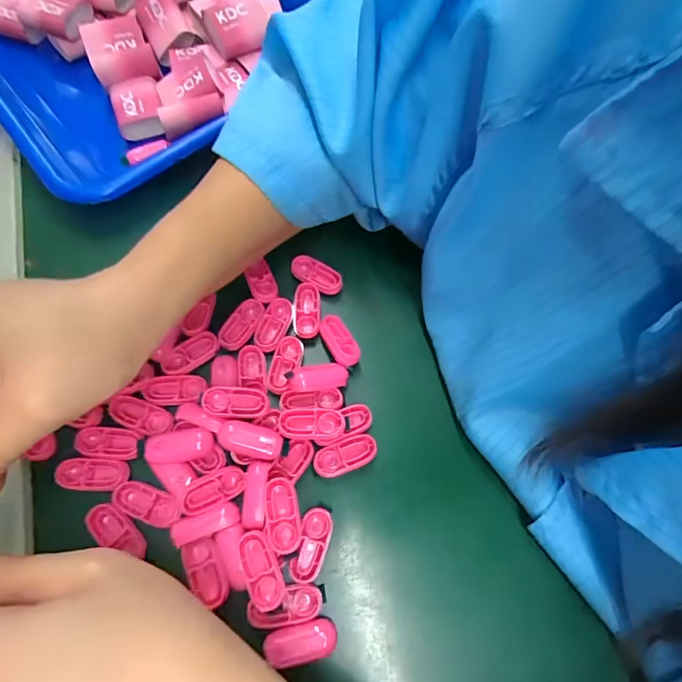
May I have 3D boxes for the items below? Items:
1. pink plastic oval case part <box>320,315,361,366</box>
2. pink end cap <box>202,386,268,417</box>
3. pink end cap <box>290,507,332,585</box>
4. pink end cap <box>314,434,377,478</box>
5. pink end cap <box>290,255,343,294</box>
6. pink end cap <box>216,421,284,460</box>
[{"bbox_3d":[-0.001,-0.001,0.258,0.016,0.008,0.034,-27,72,-13],"label":"pink plastic oval case part"},{"bbox_3d":[-0.056,0.033,0.237,0.033,0.009,0.015,1,68,-3],"label":"pink end cap"},{"bbox_3d":[-0.014,0.100,0.221,0.015,0.006,0.033,14,68,3],"label":"pink end cap"},{"bbox_3d":[0.002,0.060,0.236,0.034,0.004,0.016,-18,70,-10],"label":"pink end cap"},{"bbox_3d":[-0.015,-0.041,0.279,0.034,0.005,0.016,27,69,8],"label":"pink end cap"},{"bbox_3d":[-0.047,0.051,0.231,0.033,0.009,0.016,12,68,2],"label":"pink end cap"}]

